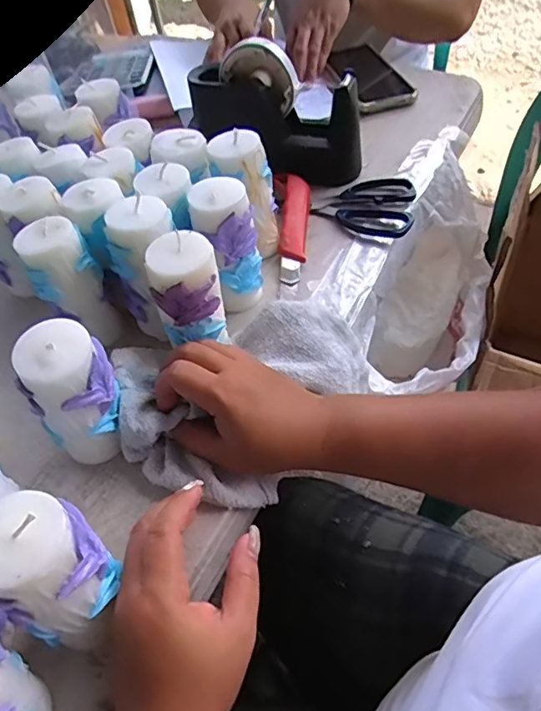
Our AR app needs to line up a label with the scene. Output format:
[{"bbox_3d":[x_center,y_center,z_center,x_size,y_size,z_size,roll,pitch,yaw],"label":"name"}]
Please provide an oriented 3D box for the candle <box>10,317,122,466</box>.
[{"bbox_3d":[-0.128,0.027,0.346,0.057,0.107,0.044,-29,58,-17],"label":"candle"}]

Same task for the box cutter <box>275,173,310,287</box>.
[{"bbox_3d":[0.020,-0.130,0.517,0.033,0.015,0.143,-1,52,5],"label":"box cutter"}]

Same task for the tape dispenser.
[{"bbox_3d":[0.005,-0.259,0.549,0.181,0.107,0.054,19,57,20],"label":"tape dispenser"}]

